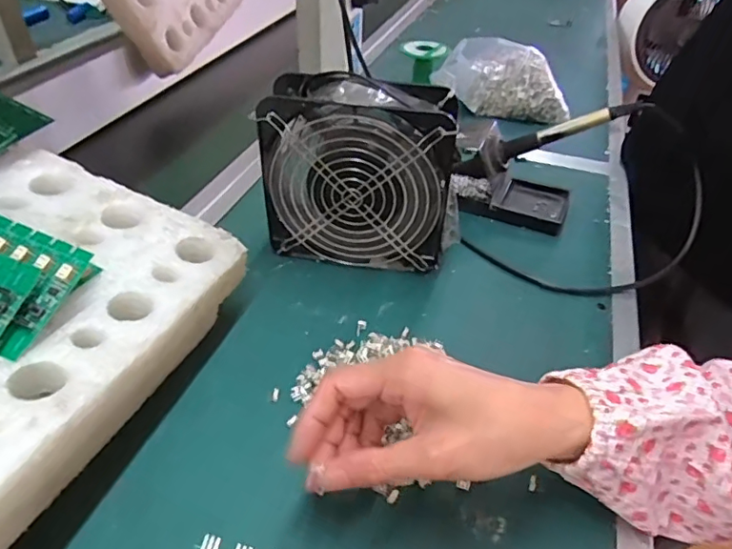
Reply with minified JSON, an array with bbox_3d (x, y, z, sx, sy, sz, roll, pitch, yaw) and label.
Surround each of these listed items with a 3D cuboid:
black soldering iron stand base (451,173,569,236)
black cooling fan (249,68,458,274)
[{"bbox_3d":[0.148,-0.081,0.557,0.117,0.016,0.072,17,43,15],"label":"black soldering iron stand base"},{"bbox_3d":[-0.004,-0.081,0.446,0.156,0.153,0.057,8,41,5],"label":"black cooling fan"}]

